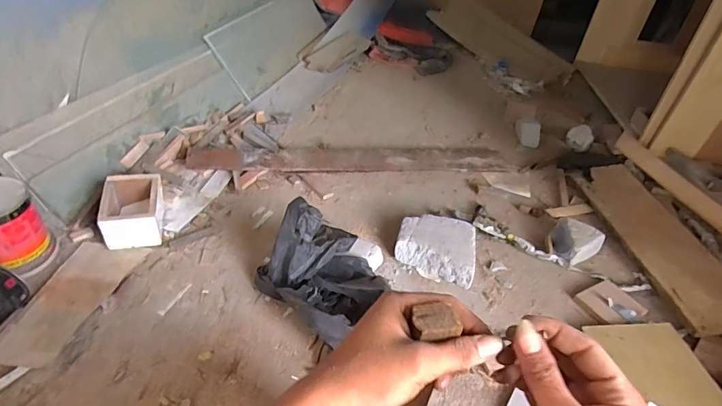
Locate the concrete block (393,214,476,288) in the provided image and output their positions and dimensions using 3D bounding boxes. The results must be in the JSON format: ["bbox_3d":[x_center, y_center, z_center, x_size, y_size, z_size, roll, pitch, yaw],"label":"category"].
[{"bbox_3d":[0.200,0.114,1.157,0.203,0.069,0.182,14,38,10],"label":"concrete block"}]

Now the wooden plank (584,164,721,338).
[{"bbox_3d":[0.831,0.089,1.234,0.166,0.027,0.626,-18,36,10],"label":"wooden plank"}]

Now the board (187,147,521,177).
[{"bbox_3d":[0.000,-0.148,1.467,1.056,0.024,0.158,0,42,-10],"label":"board"}]

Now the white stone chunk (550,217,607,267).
[{"bbox_3d":[0.583,0.109,1.197,0.123,0.067,0.138,28,42,26],"label":"white stone chunk"}]

